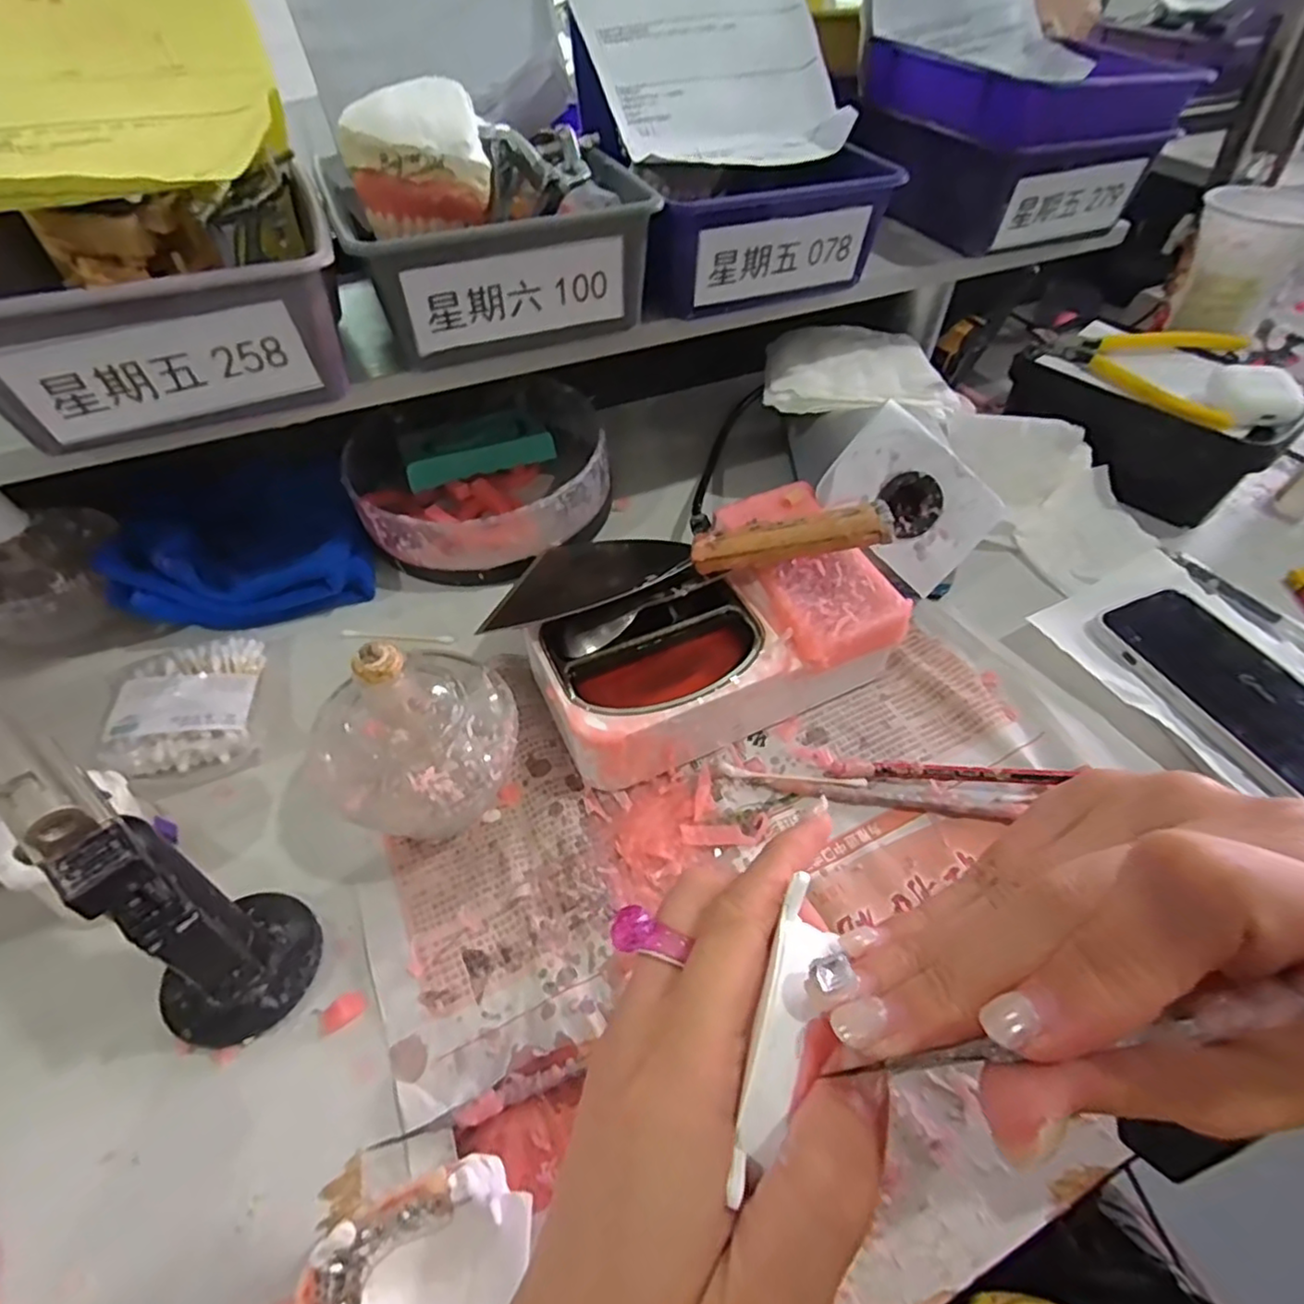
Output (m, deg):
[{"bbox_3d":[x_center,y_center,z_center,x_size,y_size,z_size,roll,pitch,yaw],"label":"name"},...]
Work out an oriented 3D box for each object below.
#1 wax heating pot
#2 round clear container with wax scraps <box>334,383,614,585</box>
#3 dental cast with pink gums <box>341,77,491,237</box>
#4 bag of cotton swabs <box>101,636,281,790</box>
[{"bbox_3d":[0.033,-0.011,0.360,0.197,0.065,0.117,-19,54,-16],"label":"wax heating pot"},{"bbox_3d":[-0.123,-0.133,0.464,0.175,0.050,0.192,0,51,0],"label":"round clear container with wax scraps"},{"bbox_3d":[-0.111,-0.231,0.302,0.059,0.050,0.033,-23,55,-18],"label":"dental cast with pink gums"},{"bbox_3d":[-0.249,0.028,0.350,0.069,0.027,0.087,-16,53,-14],"label":"bag of cotton swabs"}]

